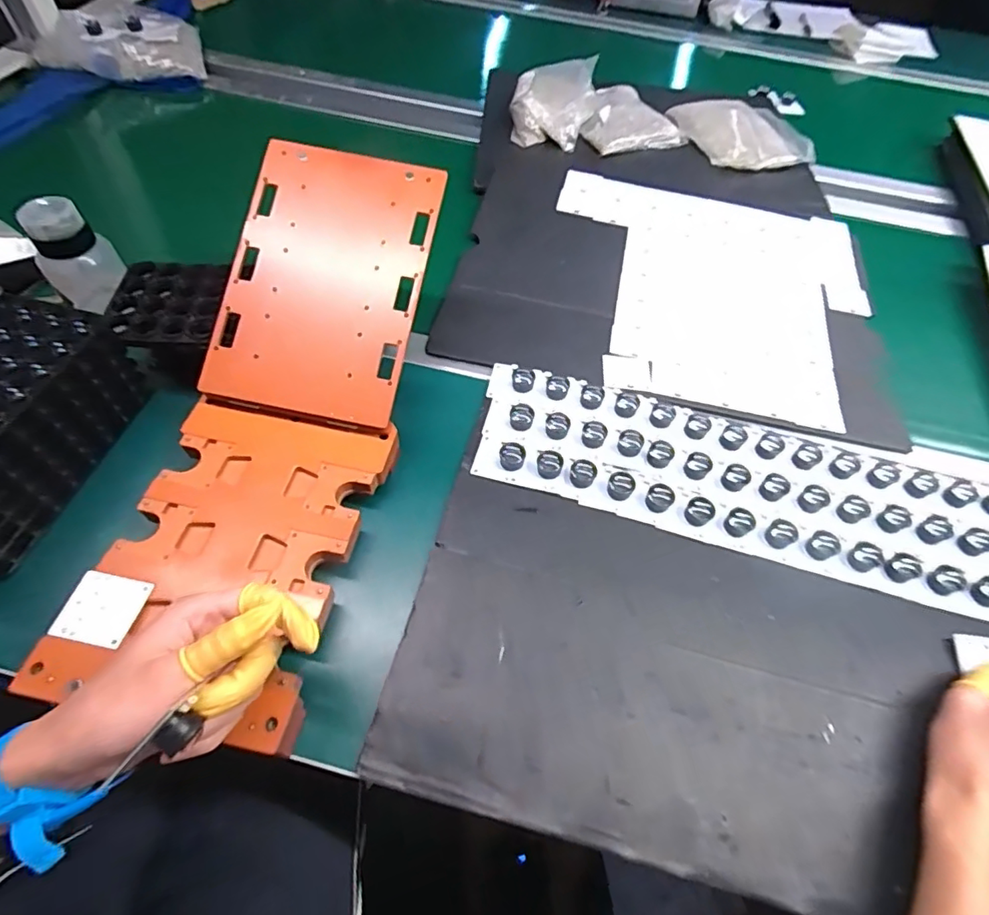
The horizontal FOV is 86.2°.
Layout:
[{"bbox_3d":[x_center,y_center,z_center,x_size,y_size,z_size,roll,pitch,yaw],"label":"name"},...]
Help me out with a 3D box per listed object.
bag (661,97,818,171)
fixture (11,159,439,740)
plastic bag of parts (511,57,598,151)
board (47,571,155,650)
[{"bbox_3d":[0.370,-0.498,0.797,0.175,0.034,0.164,-8,60,-9],"label":"bag"},{"bbox_3d":[-0.164,-0.045,0.414,0.168,0.068,0.447,13,74,4],"label":"fixture"},{"bbox_3d":[0.088,-0.528,0.786,0.121,0.049,0.166,13,58,4],"label":"plastic bag of parts"},{"bbox_3d":[-0.261,0.101,0.353,0.047,0.004,0.045,13,61,-1],"label":"board"}]

